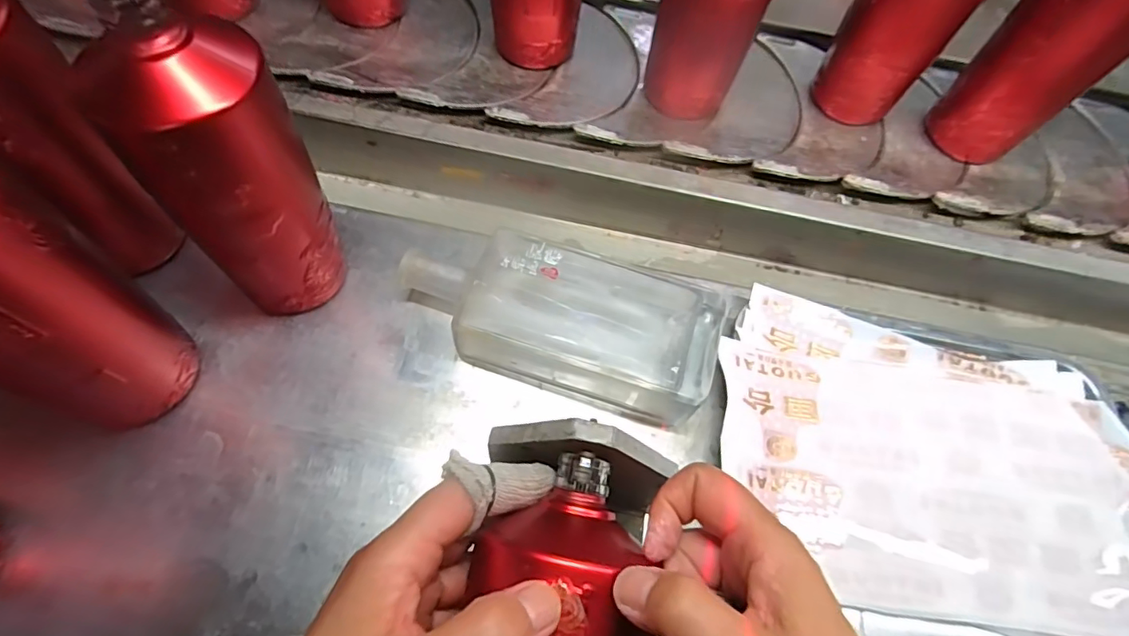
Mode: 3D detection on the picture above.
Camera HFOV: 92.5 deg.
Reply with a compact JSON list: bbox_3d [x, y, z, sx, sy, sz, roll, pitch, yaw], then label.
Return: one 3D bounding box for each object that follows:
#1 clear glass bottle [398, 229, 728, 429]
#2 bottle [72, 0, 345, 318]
[{"bbox_3d":[-0.006,0.000,0.383,0.225,0.048,0.098,17,64,5],"label":"clear glass bottle"},{"bbox_3d":[-0.191,-0.077,0.318,0.069,0.209,0.064,1,65,-3],"label":"bottle"}]

